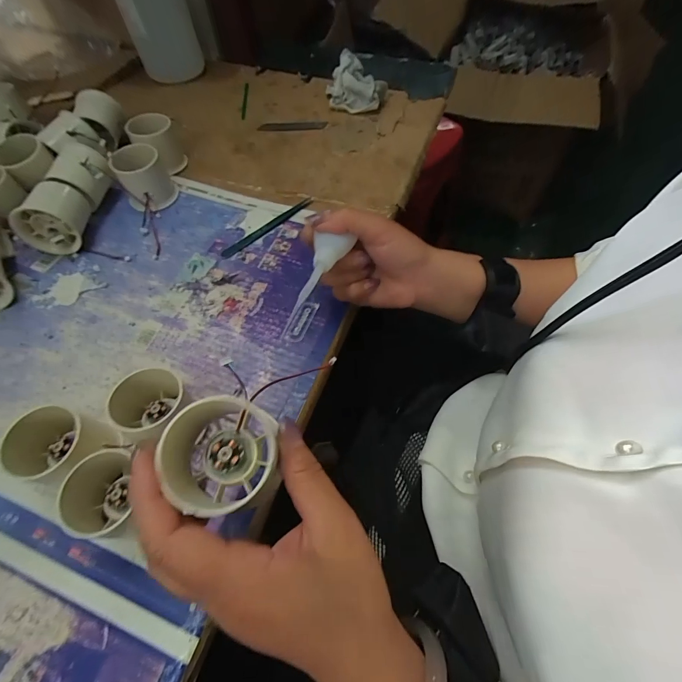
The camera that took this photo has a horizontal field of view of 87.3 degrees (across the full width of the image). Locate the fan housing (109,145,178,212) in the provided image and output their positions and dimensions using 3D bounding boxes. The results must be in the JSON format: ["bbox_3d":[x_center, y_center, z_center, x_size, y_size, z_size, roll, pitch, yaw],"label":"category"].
[{"bbox_3d":[-0.221,-0.184,0.405,0.053,0.053,0.047,-28,64,-16],"label":"fan housing"}]

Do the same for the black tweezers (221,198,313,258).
[{"bbox_3d":[-0.081,-0.130,0.403,0.125,0.006,0.012,-38,67,-20],"label":"black tweezers"}]

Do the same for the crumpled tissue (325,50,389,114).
[{"bbox_3d":[0.023,-0.383,0.526,0.088,0.044,0.096,3,60,1],"label":"crumpled tissue"}]

